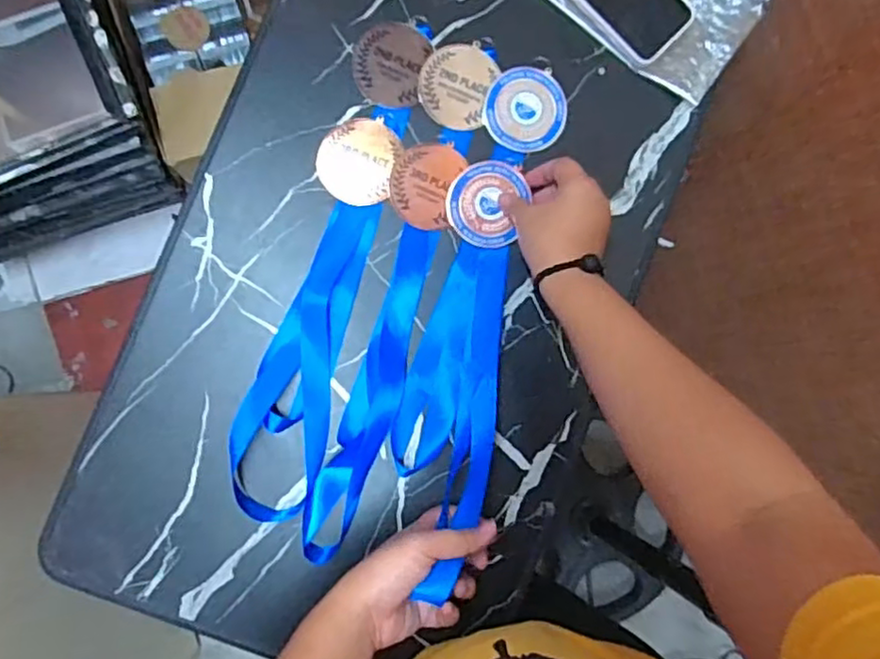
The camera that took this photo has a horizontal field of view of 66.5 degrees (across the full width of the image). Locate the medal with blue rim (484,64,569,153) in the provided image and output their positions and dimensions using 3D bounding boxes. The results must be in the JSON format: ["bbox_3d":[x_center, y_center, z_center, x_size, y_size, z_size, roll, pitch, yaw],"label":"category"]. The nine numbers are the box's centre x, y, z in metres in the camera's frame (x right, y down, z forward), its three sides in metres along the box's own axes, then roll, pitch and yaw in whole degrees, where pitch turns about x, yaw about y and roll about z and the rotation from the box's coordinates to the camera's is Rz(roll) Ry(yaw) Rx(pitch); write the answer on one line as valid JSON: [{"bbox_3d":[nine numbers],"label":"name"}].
[{"bbox_3d":[0.076,-0.197,0.598,0.073,0.004,0.075,-2,87,-5],"label":"medal with blue rim"}]

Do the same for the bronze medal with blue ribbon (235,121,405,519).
[{"bbox_3d":[-0.105,-0.014,0.572,0.073,0.016,0.345,15,86,-4],"label":"bronze medal with blue ribbon"}]

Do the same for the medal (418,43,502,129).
[{"bbox_3d":[0.014,-0.217,0.595,0.062,0.004,0.076,16,86,-4],"label":"medal"}]

